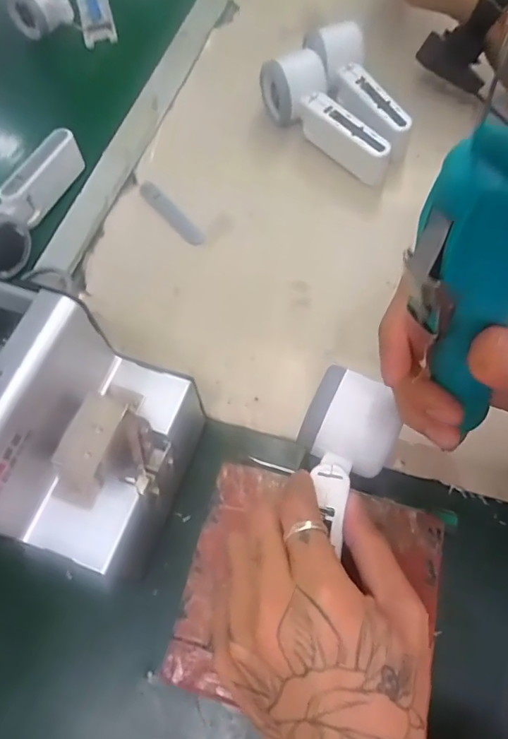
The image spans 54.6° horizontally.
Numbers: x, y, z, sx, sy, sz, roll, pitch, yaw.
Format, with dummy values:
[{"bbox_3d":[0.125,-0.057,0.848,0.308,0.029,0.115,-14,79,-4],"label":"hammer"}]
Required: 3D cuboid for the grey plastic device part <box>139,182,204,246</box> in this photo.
[{"bbox_3d":[-0.080,-0.152,0.478,0.021,0.005,0.093,-38,68,-15],"label":"grey plastic device part"}]

